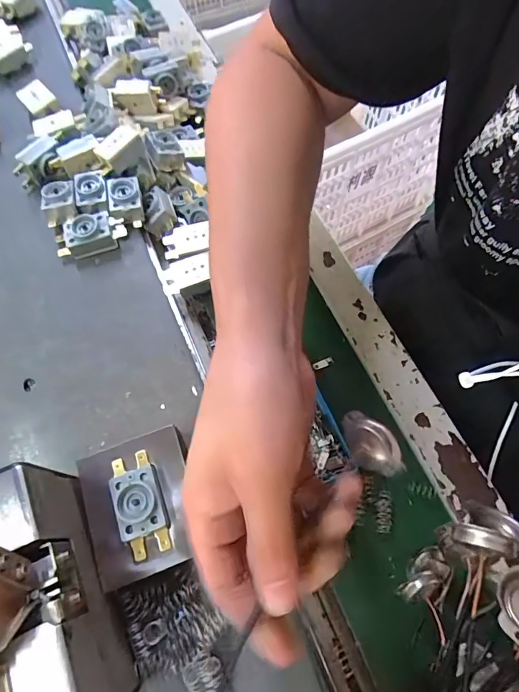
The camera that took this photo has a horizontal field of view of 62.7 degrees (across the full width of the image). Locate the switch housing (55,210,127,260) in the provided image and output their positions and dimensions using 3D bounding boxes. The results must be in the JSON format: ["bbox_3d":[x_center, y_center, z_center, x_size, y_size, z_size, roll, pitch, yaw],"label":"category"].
[{"bbox_3d":[-0.144,-0.095,0.360,0.056,0.024,0.032,-19,66,-6],"label":"switch housing"}]

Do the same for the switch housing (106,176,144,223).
[{"bbox_3d":[-0.118,-0.129,0.375,0.027,0.020,0.037,-12,66,-3],"label":"switch housing"}]

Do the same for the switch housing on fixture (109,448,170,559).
[{"bbox_3d":[-0.072,0.094,0.256,0.028,0.012,0.059,-19,66,-6],"label":"switch housing on fixture"}]

